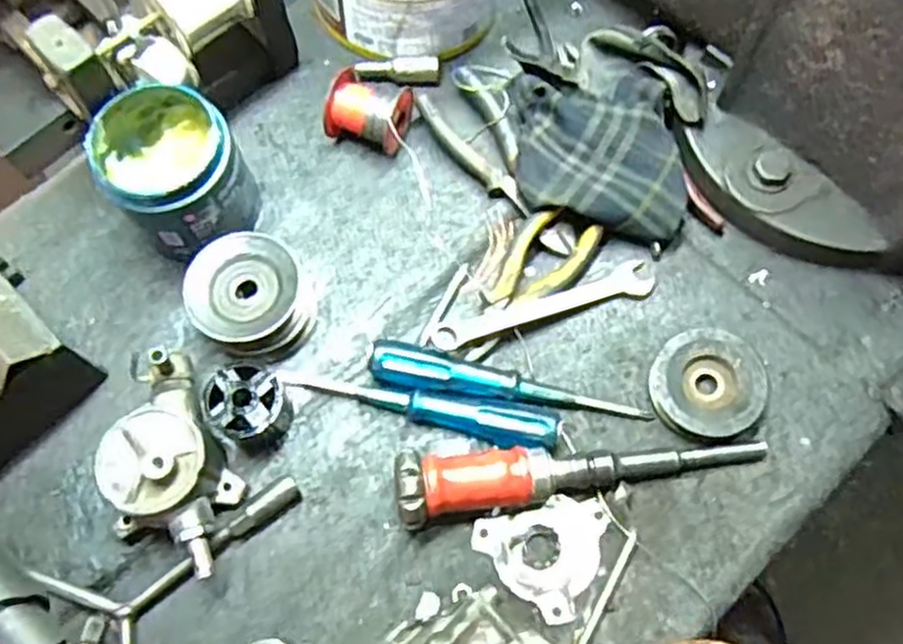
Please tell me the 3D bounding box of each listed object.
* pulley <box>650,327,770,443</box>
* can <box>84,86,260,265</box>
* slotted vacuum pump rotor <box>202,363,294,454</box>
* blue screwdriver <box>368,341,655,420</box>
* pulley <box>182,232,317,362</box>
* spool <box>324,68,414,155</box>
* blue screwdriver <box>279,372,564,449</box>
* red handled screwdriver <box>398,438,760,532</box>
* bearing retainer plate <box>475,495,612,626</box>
[{"bbox_3d":[0.175,0.043,0.526,0.075,0.024,0.074,-1,69,2],"label":"pulley"},{"bbox_3d":[-0.195,-0.104,0.547,0.095,0.100,0.104,-1,69,2],"label":"can"},{"bbox_3d":[-0.137,0.058,0.520,0.051,0.046,0.049,-1,69,2],"label":"slotted vacuum pump rotor"},{"bbox_3d":[0.038,0.048,0.525,0.192,0.033,0.026,13,70,7],"label":"blue screwdriver"},{"bbox_3d":[-0.143,-0.016,0.544,0.075,0.046,0.080,-1,69,2],"label":"pulley"},{"bbox_3d":[-0.062,-0.161,0.597,0.066,0.043,0.050,18,71,9],"label":"spool"},{"bbox_3d":[-0.021,0.060,0.527,0.194,0.022,0.023,10,70,5],"label":"blue screwdriver"},{"bbox_3d":[0.085,0.093,0.503,0.238,0.047,0.043,-9,69,-2],"label":"red handled screwdriver"},{"bbox_3d":[0.065,0.155,0.502,0.085,0.006,0.074,-18,70,-5],"label":"bearing retainer plate"}]

